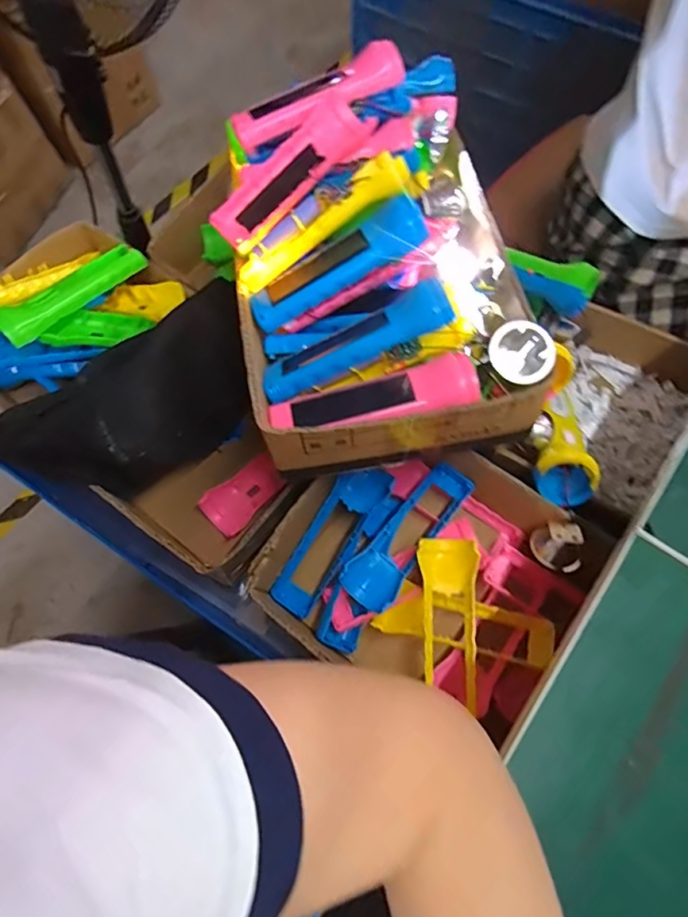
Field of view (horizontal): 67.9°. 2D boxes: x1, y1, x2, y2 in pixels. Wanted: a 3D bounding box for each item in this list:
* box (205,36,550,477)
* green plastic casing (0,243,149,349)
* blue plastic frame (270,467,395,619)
[{"bbox_3d":[0.022,-0.178,0.426,0.239,0.102,0.353,-12,68,-4],"label":"box"},{"bbox_3d":[-0.276,-0.170,0.519,0.044,0.023,0.156,41,74,16],"label":"green plastic casing"},{"bbox_3d":[-0.011,0.077,0.483,0.048,0.022,0.161,35,97,14],"label":"blue plastic frame"}]

